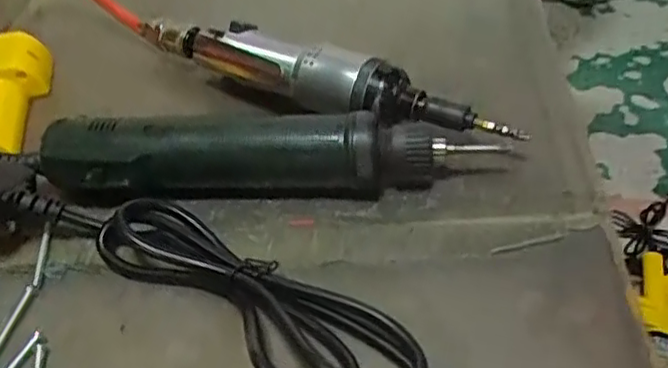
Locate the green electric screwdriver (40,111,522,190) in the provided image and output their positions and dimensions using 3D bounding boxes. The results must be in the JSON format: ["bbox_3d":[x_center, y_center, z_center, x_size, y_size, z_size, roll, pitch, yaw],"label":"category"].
[{"bbox_3d":[-0.037,-0.016,0.358,0.241,0.035,0.033,-1,44,3],"label":"green electric screwdriver"}]

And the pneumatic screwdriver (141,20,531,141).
[{"bbox_3d":[-0.016,-0.070,0.410,0.265,0.036,0.033,24,51,25],"label":"pneumatic screwdriver"}]

